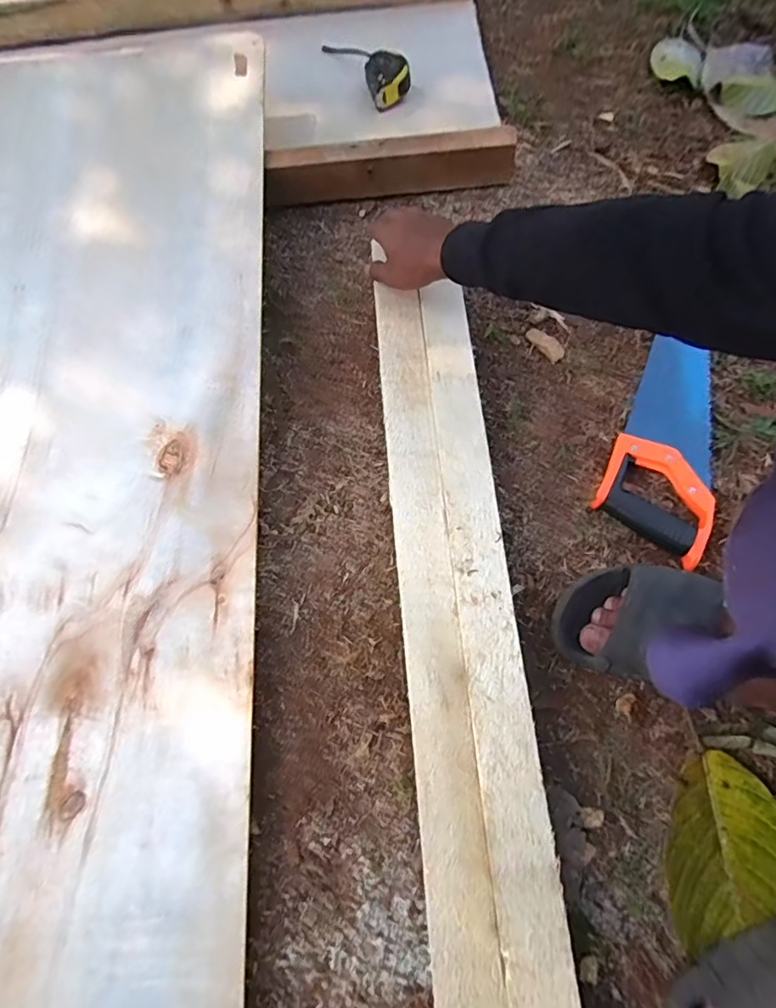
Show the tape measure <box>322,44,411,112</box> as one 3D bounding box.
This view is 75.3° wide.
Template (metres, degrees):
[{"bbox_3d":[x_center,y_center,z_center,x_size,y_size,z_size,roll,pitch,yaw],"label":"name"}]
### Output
[{"bbox_3d":[-0.033,-0.714,0.807,0.074,0.034,0.185,-34,72,-8],"label":"tape measure"}]

